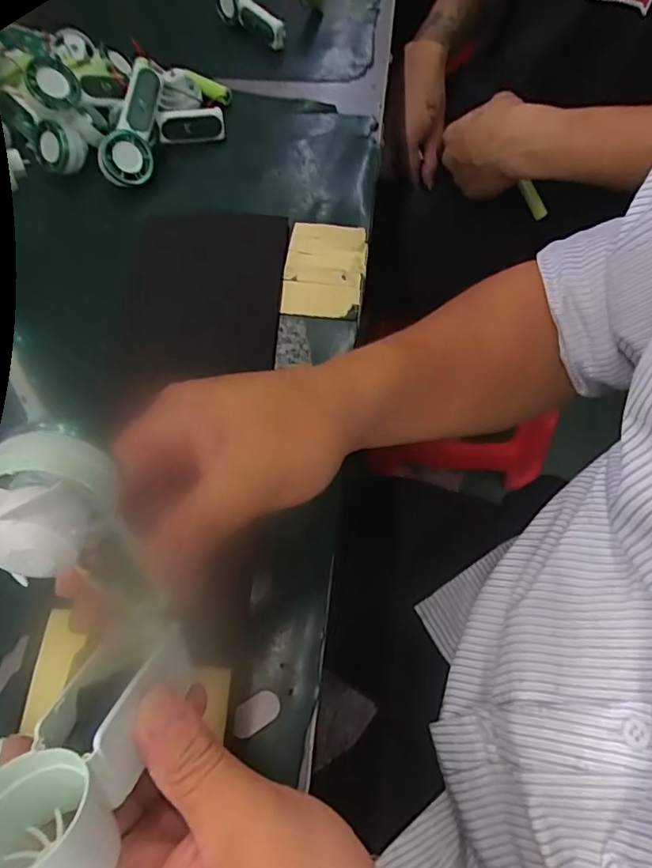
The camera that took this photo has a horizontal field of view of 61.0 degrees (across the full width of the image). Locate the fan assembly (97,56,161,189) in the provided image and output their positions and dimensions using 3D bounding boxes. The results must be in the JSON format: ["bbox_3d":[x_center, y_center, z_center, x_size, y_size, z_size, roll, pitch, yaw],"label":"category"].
[{"bbox_3d":[-0.156,-0.249,0.446,0.034,0.026,0.095,14,88,6],"label":"fan assembly"}]

